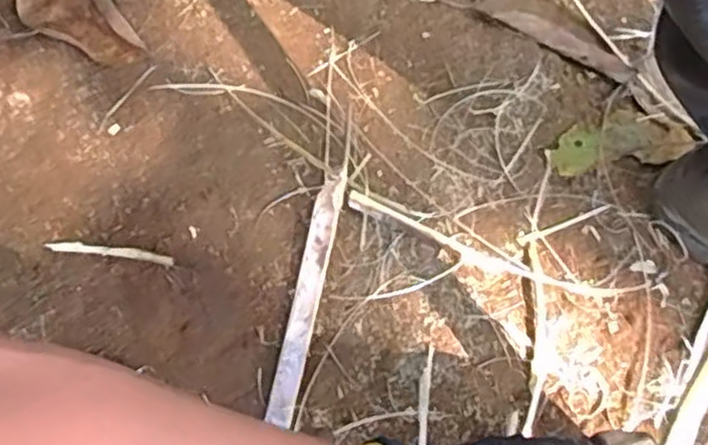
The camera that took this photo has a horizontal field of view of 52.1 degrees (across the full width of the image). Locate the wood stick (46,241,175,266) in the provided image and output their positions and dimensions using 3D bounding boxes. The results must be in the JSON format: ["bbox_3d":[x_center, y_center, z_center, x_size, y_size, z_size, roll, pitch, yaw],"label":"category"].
[{"bbox_3d":[-0.165,0.019,0.491,0.083,0.008,0.009,6,72,-1],"label":"wood stick"}]

